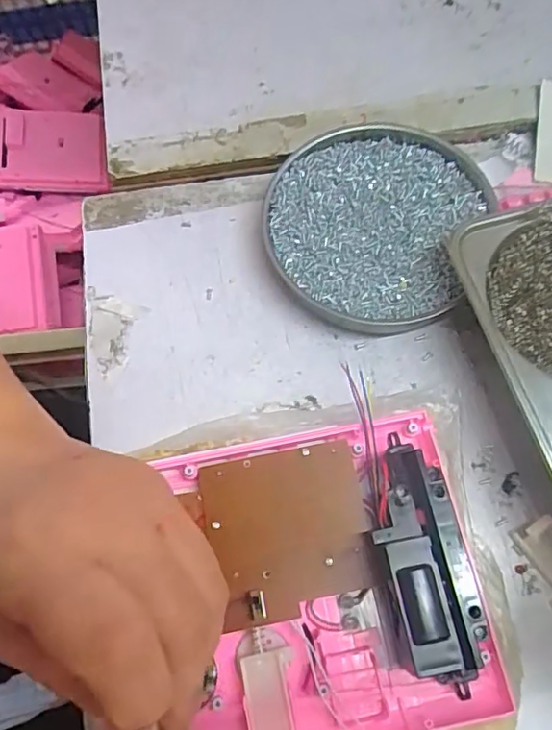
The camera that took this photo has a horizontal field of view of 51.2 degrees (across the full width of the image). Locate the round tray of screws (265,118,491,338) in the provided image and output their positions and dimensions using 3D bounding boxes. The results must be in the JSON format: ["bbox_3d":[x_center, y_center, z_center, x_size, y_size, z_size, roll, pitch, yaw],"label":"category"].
[{"bbox_3d":[0.058,-0.087,0.348,0.119,0.018,0.131,22,71,10],"label":"round tray of screws"}]

